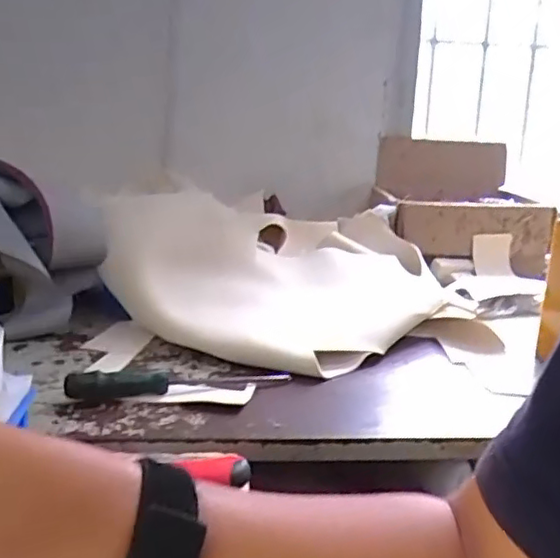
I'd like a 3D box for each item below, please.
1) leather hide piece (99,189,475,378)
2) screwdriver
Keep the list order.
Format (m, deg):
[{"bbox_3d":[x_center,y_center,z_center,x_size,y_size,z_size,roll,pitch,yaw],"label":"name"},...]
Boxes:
[{"bbox_3d":[0.044,-0.007,0.986,0.364,0.149,0.502,15,20,39],"label":"leather hide piece"},{"bbox_3d":[-0.113,0.114,0.725,0.256,0.032,0.028,-4,16,-22],"label":"screwdriver"}]

